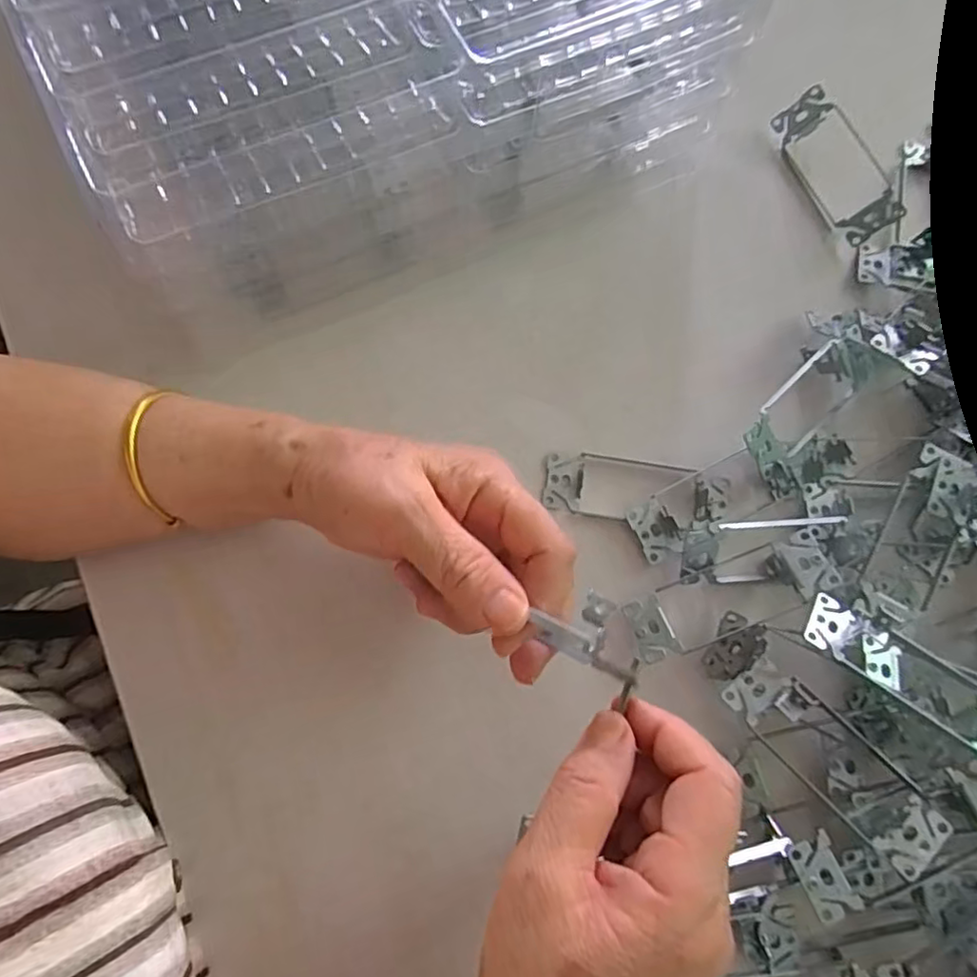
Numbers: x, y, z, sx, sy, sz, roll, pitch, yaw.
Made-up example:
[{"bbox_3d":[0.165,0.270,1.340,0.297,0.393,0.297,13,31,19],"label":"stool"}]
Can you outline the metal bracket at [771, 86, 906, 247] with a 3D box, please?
[{"bbox_3d":[0.220,-0.205,0.393,0.039,0.007,0.101,-30,78,31],"label":"metal bracket"}]

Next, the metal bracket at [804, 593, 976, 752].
[{"bbox_3d":[0.207,0.091,0.301,0.104,0.018,0.035,36,78,7],"label":"metal bracket"}]

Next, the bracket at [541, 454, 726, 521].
[{"bbox_3d":[0.084,0.001,0.348,0.104,0.009,0.036,7,76,1],"label":"bracket"}]

